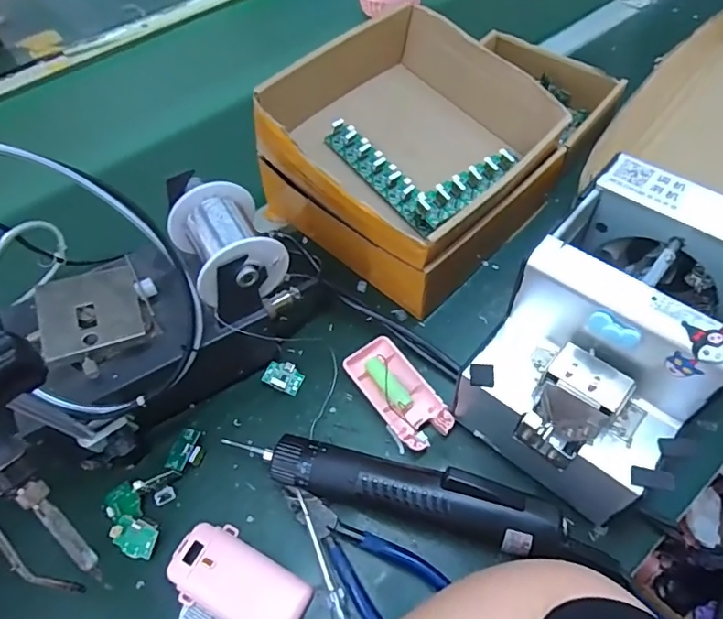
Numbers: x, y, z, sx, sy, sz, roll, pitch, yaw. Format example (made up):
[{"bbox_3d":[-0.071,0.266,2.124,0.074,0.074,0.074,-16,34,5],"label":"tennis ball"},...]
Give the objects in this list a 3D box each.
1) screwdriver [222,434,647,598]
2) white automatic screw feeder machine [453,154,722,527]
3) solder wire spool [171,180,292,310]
[{"bbox_3d":[0.044,0.128,0.353,0.280,0.032,0.041,14,58,12],"label":"screwdriver"},{"bbox_3d":[0.167,0.020,0.351,0.119,0.137,0.168,35,64,23],"label":"white automatic screw feeder machine"},{"bbox_3d":[-0.095,-0.047,0.368,0.064,0.050,0.076,-28,59,-15],"label":"solder wire spool"}]

